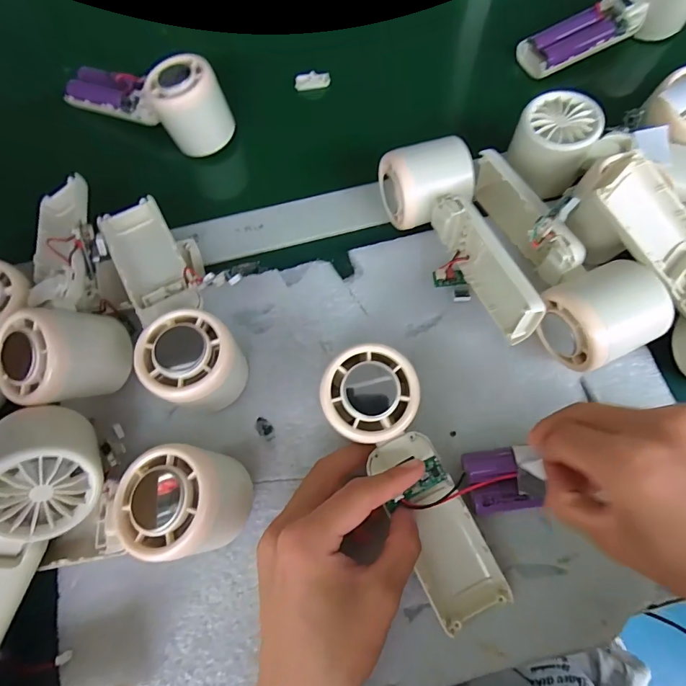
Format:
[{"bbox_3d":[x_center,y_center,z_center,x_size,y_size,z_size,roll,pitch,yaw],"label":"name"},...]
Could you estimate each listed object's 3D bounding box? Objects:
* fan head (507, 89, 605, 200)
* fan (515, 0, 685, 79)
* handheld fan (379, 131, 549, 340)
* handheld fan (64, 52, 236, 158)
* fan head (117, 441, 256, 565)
[{"bbox_3d":[0.154,-0.147,0.305,0.054,0.047,0.057,-1,72,2],"label":"fan head"},{"bbox_3d":[0.245,-0.295,0.373,0.160,0.050,0.048,-25,72,9],"label":"fan"},{"bbox_3d":[0.079,-0.071,0.281,0.060,0.053,0.159,-20,73,-4],"label":"handheld fan"},{"bbox_3d":[-0.177,-0.221,0.352,0.155,0.055,0.051,25,75,9],"label":"handheld fan"},{"bbox_3d":[-0.087,0.089,0.231,0.059,0.064,0.057,4,72,3],"label":"fan head"}]

